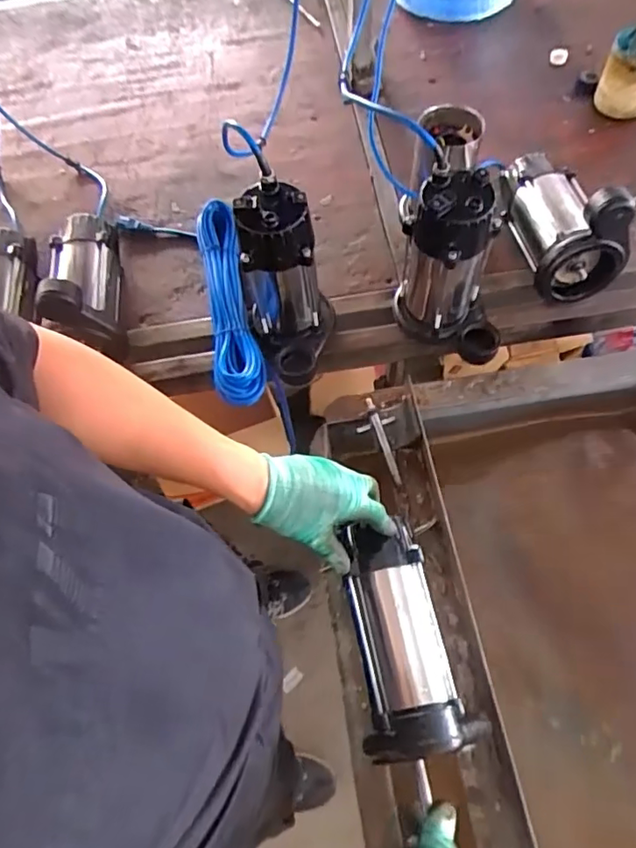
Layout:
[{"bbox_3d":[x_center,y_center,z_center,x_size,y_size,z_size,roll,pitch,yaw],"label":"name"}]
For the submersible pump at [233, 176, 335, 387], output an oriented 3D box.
[{"bbox_3d":[-0.042,-0.170,0.733,0.114,0.242,0.134,-4,63,2],"label":"submersible pump"}]

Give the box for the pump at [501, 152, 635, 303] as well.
[{"bbox_3d":[0.348,-0.315,0.809,0.105,0.158,0.232,-10,63,-1],"label":"pump"}]

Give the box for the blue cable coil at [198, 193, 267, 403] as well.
[{"bbox_3d":[-0.139,-0.192,0.842,0.070,0.041,0.360,-12,63,-2],"label":"blue cable coil"}]

